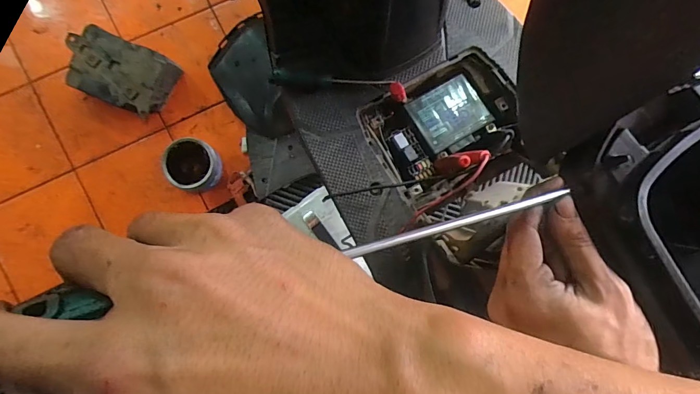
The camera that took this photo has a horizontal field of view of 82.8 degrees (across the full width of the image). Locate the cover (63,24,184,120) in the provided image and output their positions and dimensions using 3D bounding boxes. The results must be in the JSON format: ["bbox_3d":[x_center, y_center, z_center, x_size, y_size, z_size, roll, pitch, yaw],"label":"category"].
[{"bbox_3d":[-0.479,-0.256,0.826,0.212,0.063,0.132,22,84,-4],"label":"cover"}]

